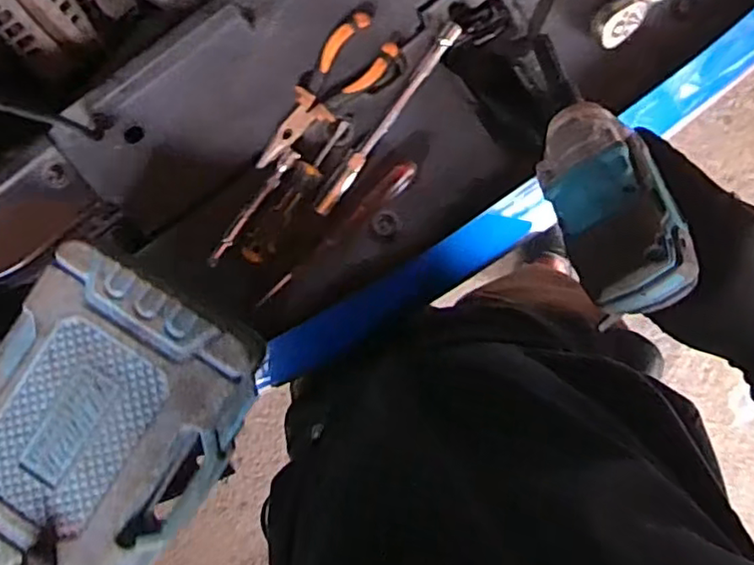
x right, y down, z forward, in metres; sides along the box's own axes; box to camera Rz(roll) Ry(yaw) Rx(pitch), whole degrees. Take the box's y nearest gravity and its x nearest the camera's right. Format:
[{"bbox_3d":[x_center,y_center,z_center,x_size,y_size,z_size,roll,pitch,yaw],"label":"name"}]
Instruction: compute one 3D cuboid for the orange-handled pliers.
[{"bbox_3d":[-0.052,-0.164,0.552,0.151,0.023,0.051,-42,96,3],"label":"orange-handled pliers"}]

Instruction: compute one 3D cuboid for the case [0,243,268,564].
[{"bbox_3d":[-0.207,0.109,0.461,0.185,0.055,0.231,32,95,-5],"label":"case"}]

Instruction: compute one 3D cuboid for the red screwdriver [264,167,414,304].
[{"bbox_3d":[-0.035,-0.042,0.572,0.181,0.017,0.020,-43,96,3],"label":"red screwdriver"}]

